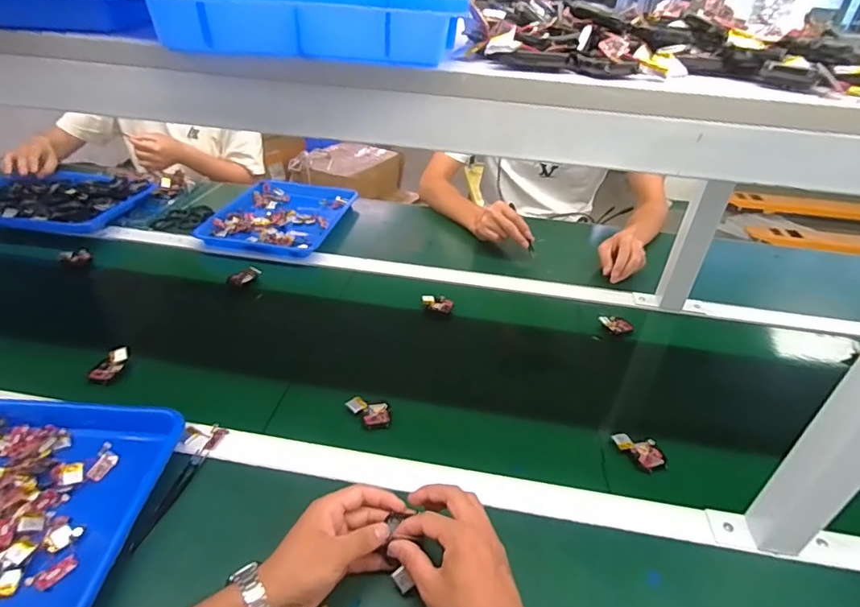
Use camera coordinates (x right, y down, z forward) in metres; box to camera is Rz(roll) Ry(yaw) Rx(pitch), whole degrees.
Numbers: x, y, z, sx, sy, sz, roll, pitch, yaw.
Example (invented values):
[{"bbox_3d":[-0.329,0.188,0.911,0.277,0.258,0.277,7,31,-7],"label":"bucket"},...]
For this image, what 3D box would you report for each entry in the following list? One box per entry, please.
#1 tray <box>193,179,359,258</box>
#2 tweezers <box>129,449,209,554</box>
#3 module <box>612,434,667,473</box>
[{"bbox_3d":[-0.314,-0.196,1.060,0.247,0.032,0.309,7,36,5],"label":"tray"},{"bbox_3d":[-0.274,0.203,0.521,0.016,0.010,0.122,9,36,8],"label":"tweezers"},{"bbox_3d":[0.257,0.177,0.597,0.036,0.018,0.061,-27,46,-35],"label":"module"}]

